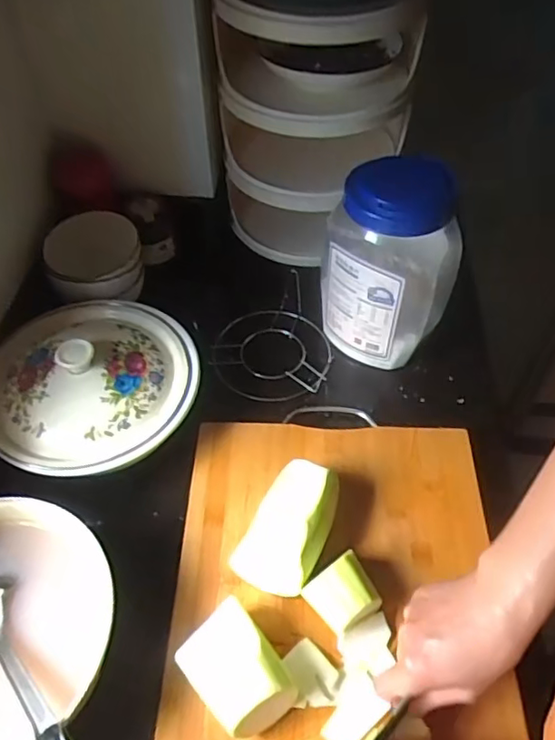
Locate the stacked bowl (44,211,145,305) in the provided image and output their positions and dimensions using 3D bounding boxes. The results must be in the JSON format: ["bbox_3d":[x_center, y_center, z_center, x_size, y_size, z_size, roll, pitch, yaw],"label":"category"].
[{"bbox_3d":[-0.216,-0.131,0.697,0.107,0.068,0.092,-17,53,-13],"label":"stacked bowl"}]

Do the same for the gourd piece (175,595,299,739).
[{"bbox_3d":[-0.032,0.232,0.453,0.063,0.054,0.083,-35,58,-24],"label":"gourd piece"}]

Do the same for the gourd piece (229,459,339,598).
[{"bbox_3d":[0.014,0.141,0.529,0.071,0.051,0.109,27,56,21],"label":"gourd piece"}]

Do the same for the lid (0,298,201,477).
[{"bbox_3d":[-0.189,-0.001,0.587,0.207,0.046,0.210,0,51,0],"label":"lid"}]

